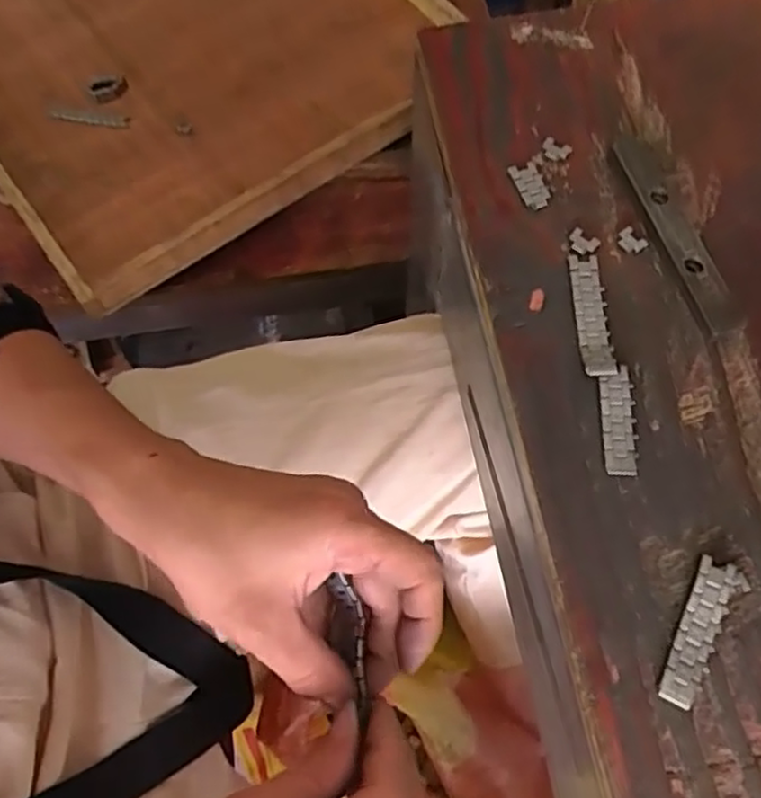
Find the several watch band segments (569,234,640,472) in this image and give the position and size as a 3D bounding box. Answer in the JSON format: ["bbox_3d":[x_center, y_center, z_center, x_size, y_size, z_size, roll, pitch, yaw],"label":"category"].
[{"bbox_3d":[0.091,-0.022,0.292,0.017,0.005,0.108,-5,68,0],"label":"several watch band segments"}]

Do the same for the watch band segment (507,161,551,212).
[{"bbox_3d":[0.069,-0.097,0.324,0.013,0.004,0.023,-18,69,-6],"label":"watch band segment"}]

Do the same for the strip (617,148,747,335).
[{"bbox_3d":[0.131,-0.073,0.310,0.018,0.007,0.100,-16,69,-6],"label":"strip"}]

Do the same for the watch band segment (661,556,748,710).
[{"bbox_3d":[0.113,0.083,0.250,0.016,0.005,0.051,26,71,11],"label":"watch band segment"}]

